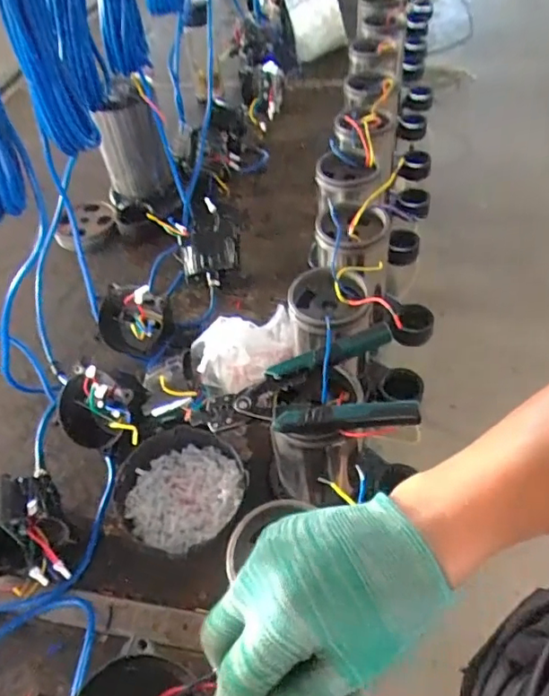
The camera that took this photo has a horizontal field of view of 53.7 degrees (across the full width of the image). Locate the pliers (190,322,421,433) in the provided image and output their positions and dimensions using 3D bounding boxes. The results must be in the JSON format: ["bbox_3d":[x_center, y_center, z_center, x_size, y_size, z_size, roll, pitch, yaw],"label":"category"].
[{"bbox_3d":[0.025,0.025,0.496,0.192,0.032,0.106,0,50,7],"label":"pliers"}]

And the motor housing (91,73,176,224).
[{"bbox_3d":[-0.243,-0.328,0.919,0.109,0.245,0.109,-17,51,-9],"label":"motor housing"}]

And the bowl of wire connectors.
[{"bbox_3d":[-0.106,0.165,0.626,0.147,0.044,0.138,-3,50,3],"label":"bowl of wire connectors"}]

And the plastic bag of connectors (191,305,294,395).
[{"bbox_3d":[-0.028,-0.004,0.696,0.154,0.109,0.064,-37,57,-23],"label":"plastic bag of connectors"}]

